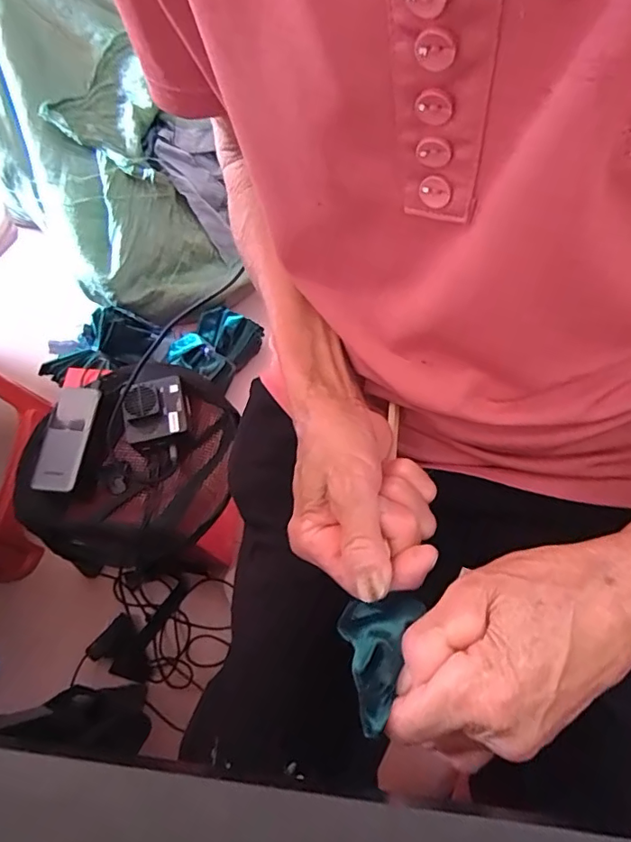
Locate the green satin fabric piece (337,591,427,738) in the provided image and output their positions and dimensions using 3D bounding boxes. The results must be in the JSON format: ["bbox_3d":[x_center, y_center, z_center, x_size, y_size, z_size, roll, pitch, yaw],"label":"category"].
[{"bbox_3d":[0.023,0.099,0.223,0.030,0.021,0.055,23,69,12],"label":"green satin fabric piece"}]

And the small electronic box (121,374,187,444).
[{"bbox_3d":[-0.197,-0.016,0.612,0.073,0.027,0.067,-12,66,-3],"label":"small electronic box"}]

